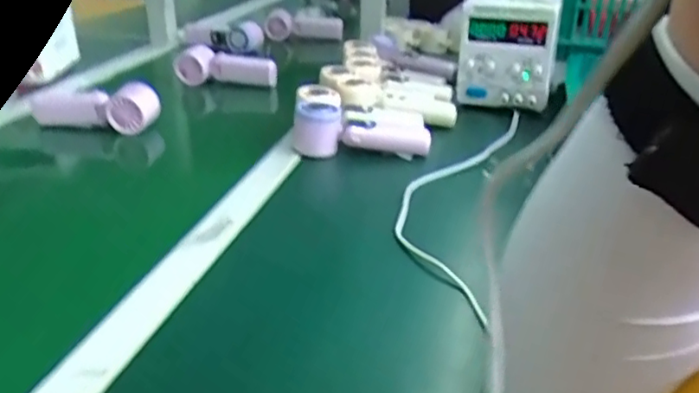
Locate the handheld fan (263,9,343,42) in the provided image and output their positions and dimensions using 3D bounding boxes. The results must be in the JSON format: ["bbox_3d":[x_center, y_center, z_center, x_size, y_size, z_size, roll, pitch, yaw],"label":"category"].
[{"bbox_3d":[-0.105,-0.393,1.492,0.179,0.070,0.054,3,25,6],"label":"handheld fan"}]

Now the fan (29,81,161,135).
[{"bbox_3d":[-0.353,-0.128,0.882,0.178,0.051,0.049,5,26,10],"label":"fan"}]

